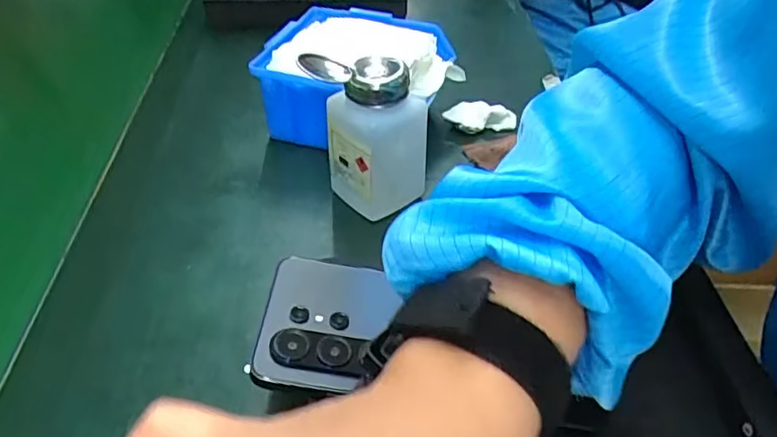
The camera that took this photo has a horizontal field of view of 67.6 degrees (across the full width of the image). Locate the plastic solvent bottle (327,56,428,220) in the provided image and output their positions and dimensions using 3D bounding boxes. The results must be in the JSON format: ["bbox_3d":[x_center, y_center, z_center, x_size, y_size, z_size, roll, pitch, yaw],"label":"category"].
[{"bbox_3d":[-0.007,-0.053,0.389,0.051,0.102,0.057,32,53,33],"label":"plastic solvent bottle"}]

